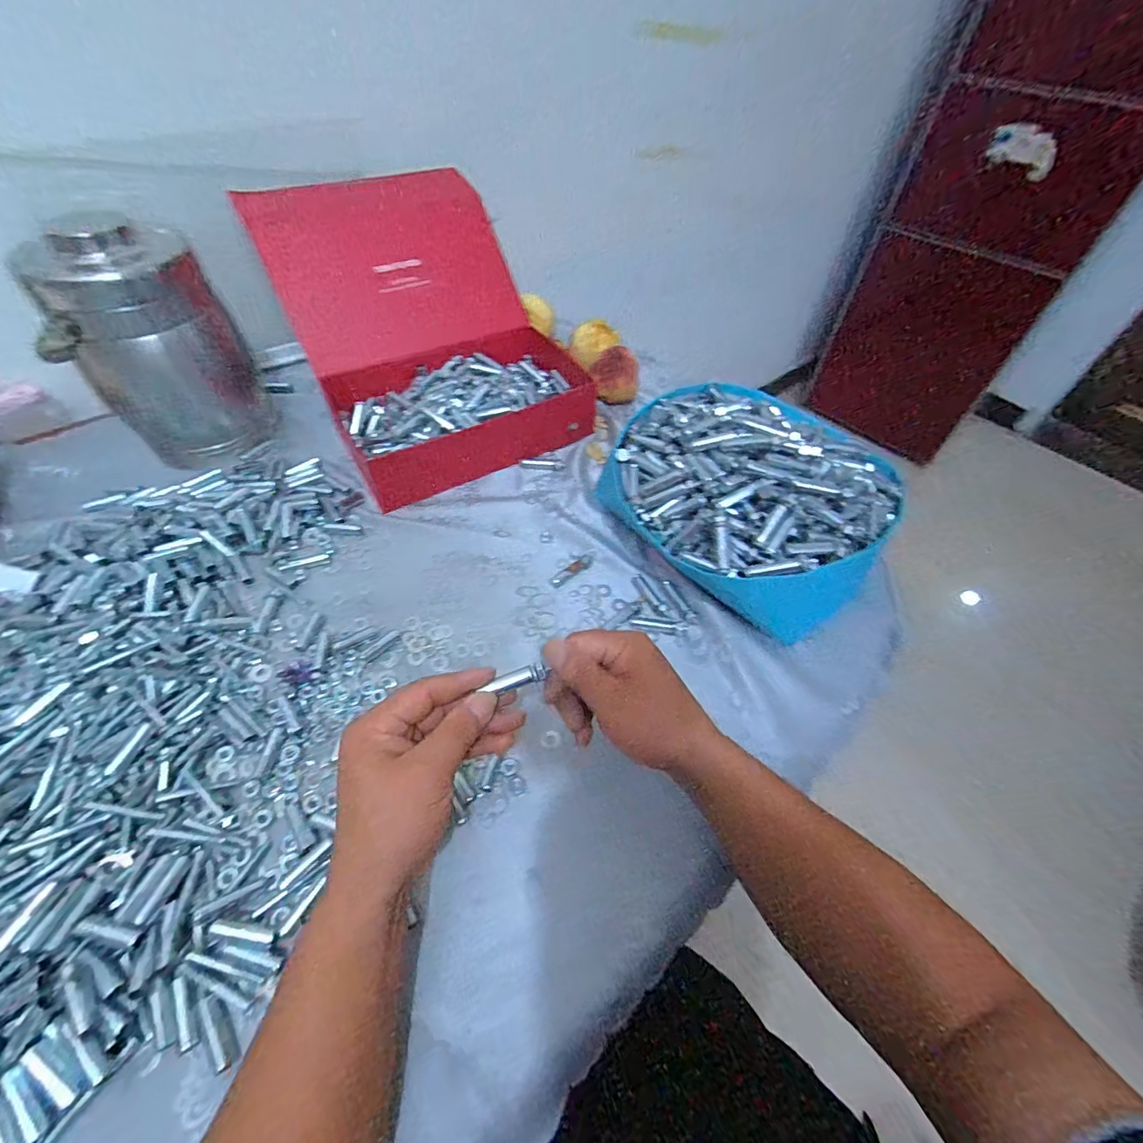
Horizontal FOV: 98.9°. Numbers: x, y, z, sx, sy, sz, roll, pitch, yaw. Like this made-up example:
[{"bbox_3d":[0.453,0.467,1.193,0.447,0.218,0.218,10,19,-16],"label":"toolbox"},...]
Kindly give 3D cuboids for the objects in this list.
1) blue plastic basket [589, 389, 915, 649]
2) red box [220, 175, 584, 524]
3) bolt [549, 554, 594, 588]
[{"bbox_3d":[0.187,-0.092,0.515,0.267,0.142,0.273,-32,60,-26],"label":"blue plastic basket"},{"bbox_3d":[-0.171,-0.292,0.619,0.295,0.191,0.312,-25,57,-22],"label":"red box"},{"bbox_3d":[0.001,-0.003,0.521,0.055,0.010,0.015,-32,60,-25],"label":"bolt"}]

